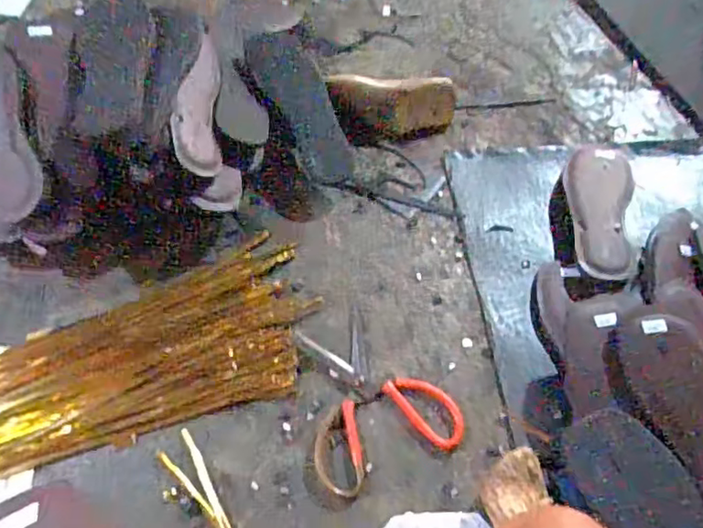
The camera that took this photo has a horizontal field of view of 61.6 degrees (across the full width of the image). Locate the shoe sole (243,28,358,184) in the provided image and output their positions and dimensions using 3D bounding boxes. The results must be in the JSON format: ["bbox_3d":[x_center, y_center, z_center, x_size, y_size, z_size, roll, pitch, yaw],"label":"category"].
[{"bbox_3d":[-0.079,-0.234,0.846,0.111,0.023,0.279,-8,68,-31],"label":"shoe sole"}]

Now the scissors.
[{"bbox_3d":[0.016,0.136,0.631,0.152,0.012,0.176,-20,62,-14],"label":"scissors"}]

